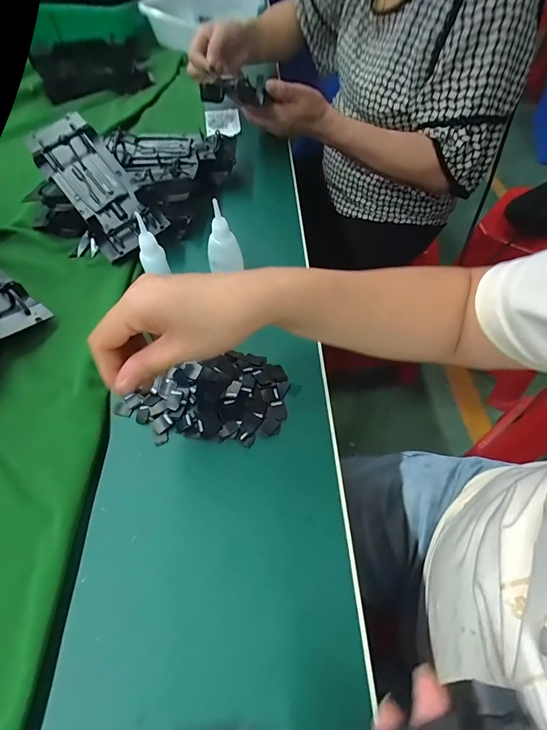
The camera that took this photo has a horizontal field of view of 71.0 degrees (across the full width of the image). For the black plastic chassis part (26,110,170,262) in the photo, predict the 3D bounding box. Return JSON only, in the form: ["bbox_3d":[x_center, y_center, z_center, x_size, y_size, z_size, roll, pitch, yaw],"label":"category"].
[{"bbox_3d":[-0.193,-0.198,0.420,0.068,0.032,0.187,-34,79,-22],"label":"black plastic chassis part"}]

